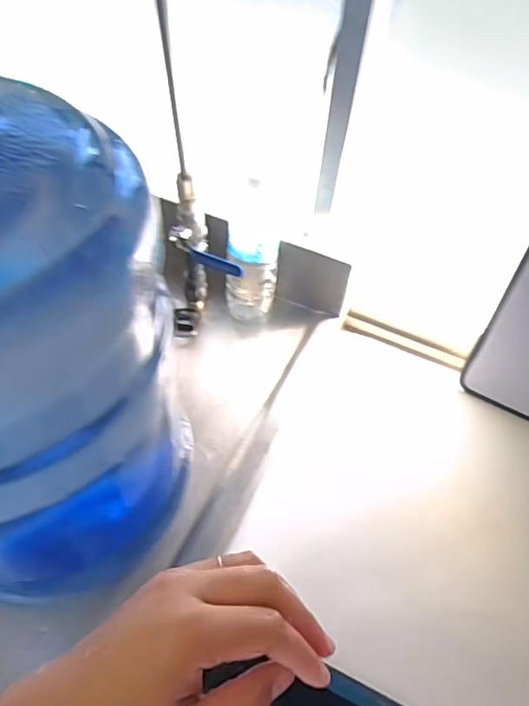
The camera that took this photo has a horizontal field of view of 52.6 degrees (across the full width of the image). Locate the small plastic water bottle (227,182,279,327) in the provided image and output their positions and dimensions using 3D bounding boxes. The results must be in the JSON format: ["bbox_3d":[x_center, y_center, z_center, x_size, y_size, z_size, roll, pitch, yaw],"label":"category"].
[{"bbox_3d":[-0.014,-0.127,0.678,0.063,0.210,0.059,5,50,-1],"label":"small plastic water bottle"}]

